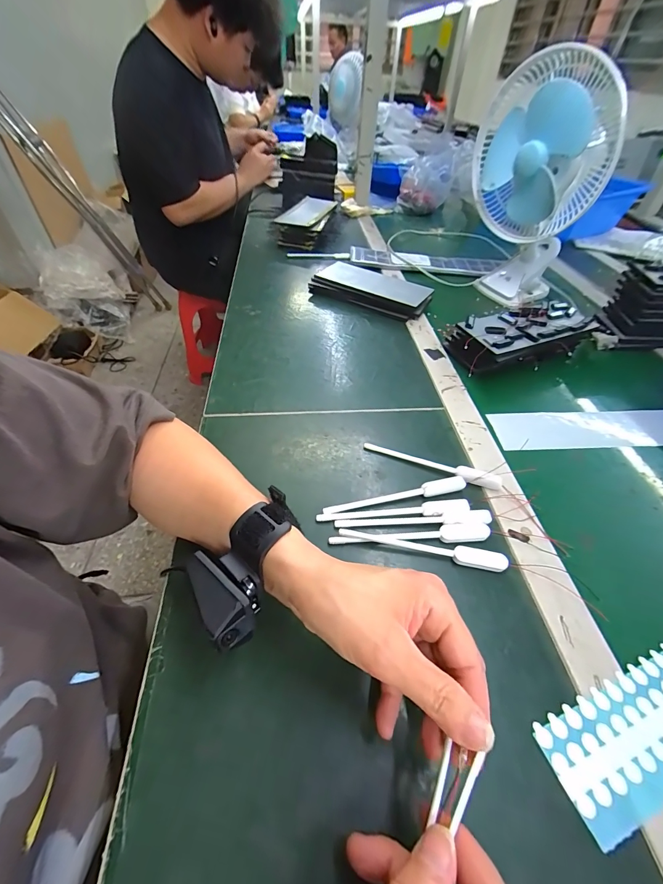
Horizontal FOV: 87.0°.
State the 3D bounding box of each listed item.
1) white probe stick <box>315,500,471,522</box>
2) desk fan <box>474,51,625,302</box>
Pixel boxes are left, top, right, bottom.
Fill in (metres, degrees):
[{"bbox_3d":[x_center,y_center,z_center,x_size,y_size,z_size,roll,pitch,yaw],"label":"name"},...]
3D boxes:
[{"bbox_3d":[0.059,0.065,0.330,0.143,0.008,0.015,0,49,-3],"label":"white probe stick"},{"bbox_3d":[0.321,-0.409,0.580,0.186,0.308,0.149,20,51,15],"label":"desk fan"}]

